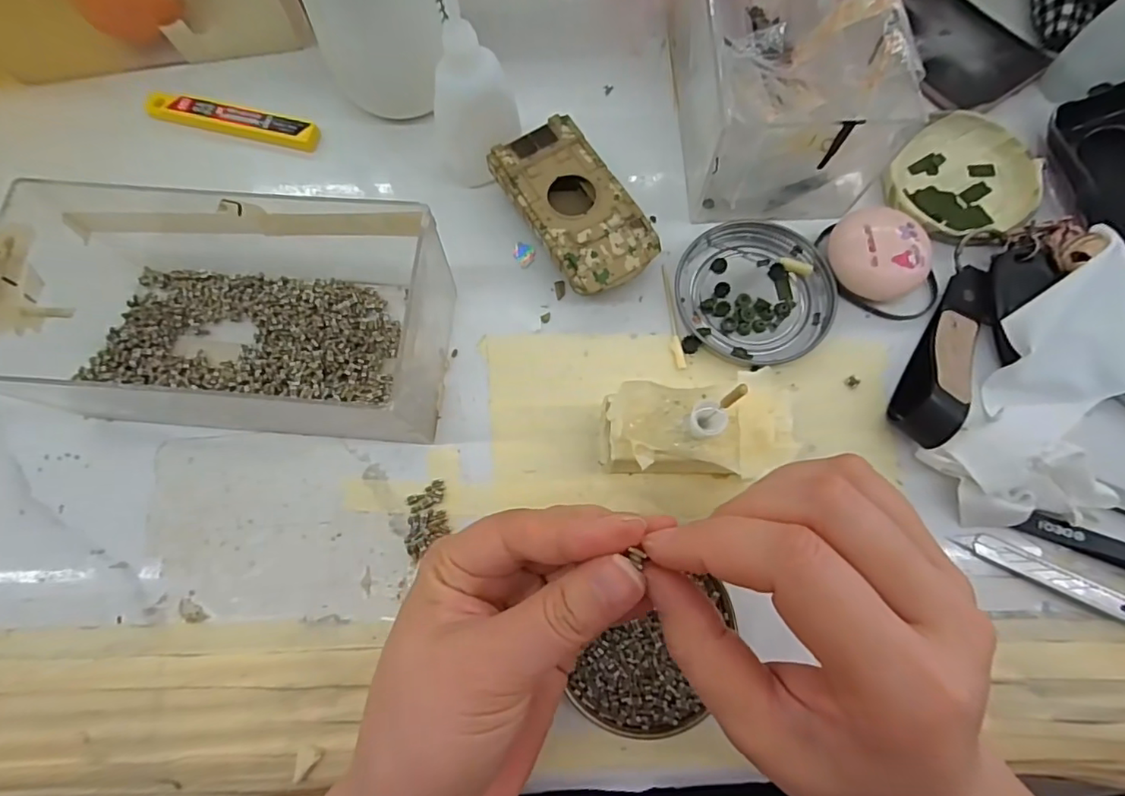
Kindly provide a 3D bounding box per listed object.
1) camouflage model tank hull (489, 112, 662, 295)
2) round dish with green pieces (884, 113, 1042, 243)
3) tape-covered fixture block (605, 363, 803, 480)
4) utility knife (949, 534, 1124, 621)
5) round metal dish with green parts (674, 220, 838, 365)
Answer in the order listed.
[{"bbox_3d":[0.006,-0.097,0.291,0.051,0.026,0.095,-31,75,-8],"label":"camouflage model tank hull"},{"bbox_3d":[0.218,-0.119,0.303,0.084,0.015,0.070,-35,76,-9],"label":"round dish with green pieces"},{"bbox_3d":[0.058,0.015,0.246,0.081,0.047,0.043,-8,72,-2],"label":"tape-covered fixture block"},{"bbox_3d":[0.242,0.091,0.235,0.131,0.011,0.011,26,76,8],"label":"utility knife"},{"bbox_3d":[0.100,-0.055,0.287,0.074,0.008,0.077,0,73,1],"label":"round metal dish with green parts"}]

